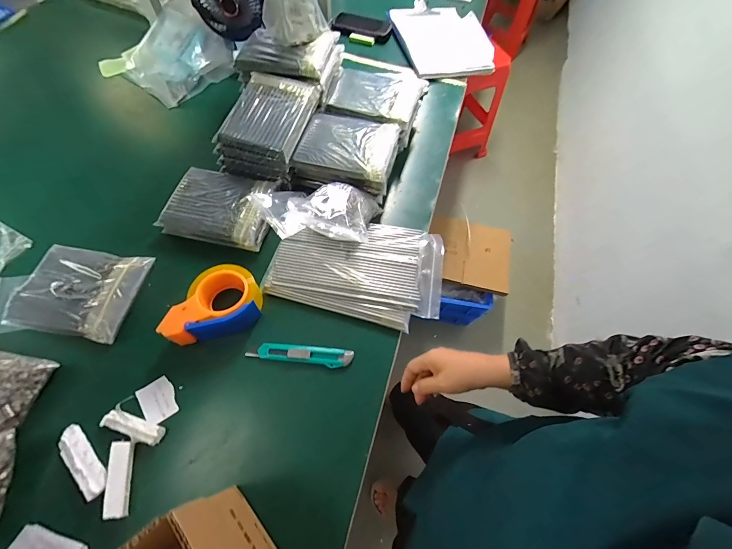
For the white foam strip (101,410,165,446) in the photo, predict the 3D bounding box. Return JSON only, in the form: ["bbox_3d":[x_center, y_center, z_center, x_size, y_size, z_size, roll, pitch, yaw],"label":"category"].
[{"bbox_3d":[-0.326,0.212,0.431,0.082,0.020,0.025,18,64,6],"label":"white foam strip"}]

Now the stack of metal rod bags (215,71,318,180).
[{"bbox_3d":[-0.192,-0.295,0.615,0.150,0.085,0.188,15,63,5],"label":"stack of metal rod bags"}]

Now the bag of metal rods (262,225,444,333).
[{"bbox_3d":[-0.014,-0.012,0.554,0.290,0.030,0.183,10,63,2],"label":"bag of metal rods"}]

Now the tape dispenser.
[{"bbox_3d":[-0.245,0.043,0.497,0.139,0.049,0.098,-25,67,-14],"label":"tape dispenser"}]

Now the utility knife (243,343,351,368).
[{"bbox_3d":[-0.103,0.126,0.490,0.163,0.011,0.028,5,63,0],"label":"utility knife"}]

